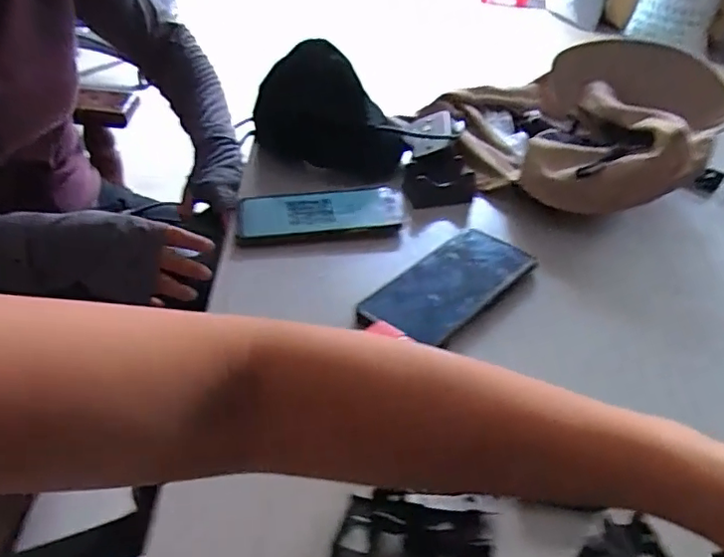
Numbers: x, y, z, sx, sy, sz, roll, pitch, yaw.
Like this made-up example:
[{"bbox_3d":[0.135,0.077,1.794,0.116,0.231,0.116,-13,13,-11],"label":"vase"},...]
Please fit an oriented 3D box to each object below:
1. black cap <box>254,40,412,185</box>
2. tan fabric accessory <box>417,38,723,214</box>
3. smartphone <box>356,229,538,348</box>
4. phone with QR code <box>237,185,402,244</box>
[{"bbox_3d":[-0.026,-0.198,0.671,0.159,0.116,0.102,15,41,16],"label":"black cap"},{"bbox_3d":[0.231,-0.178,0.673,0.306,0.109,0.282,7,39,6],"label":"tan fabric accessory"},{"bbox_3d":[0.078,0.003,0.507,0.082,0.005,0.162,32,48,33],"label":"smartphone"},{"bbox_3d":[-0.039,-0.068,0.601,0.175,0.010,0.083,-5,39,-8],"label":"phone with QR code"}]

